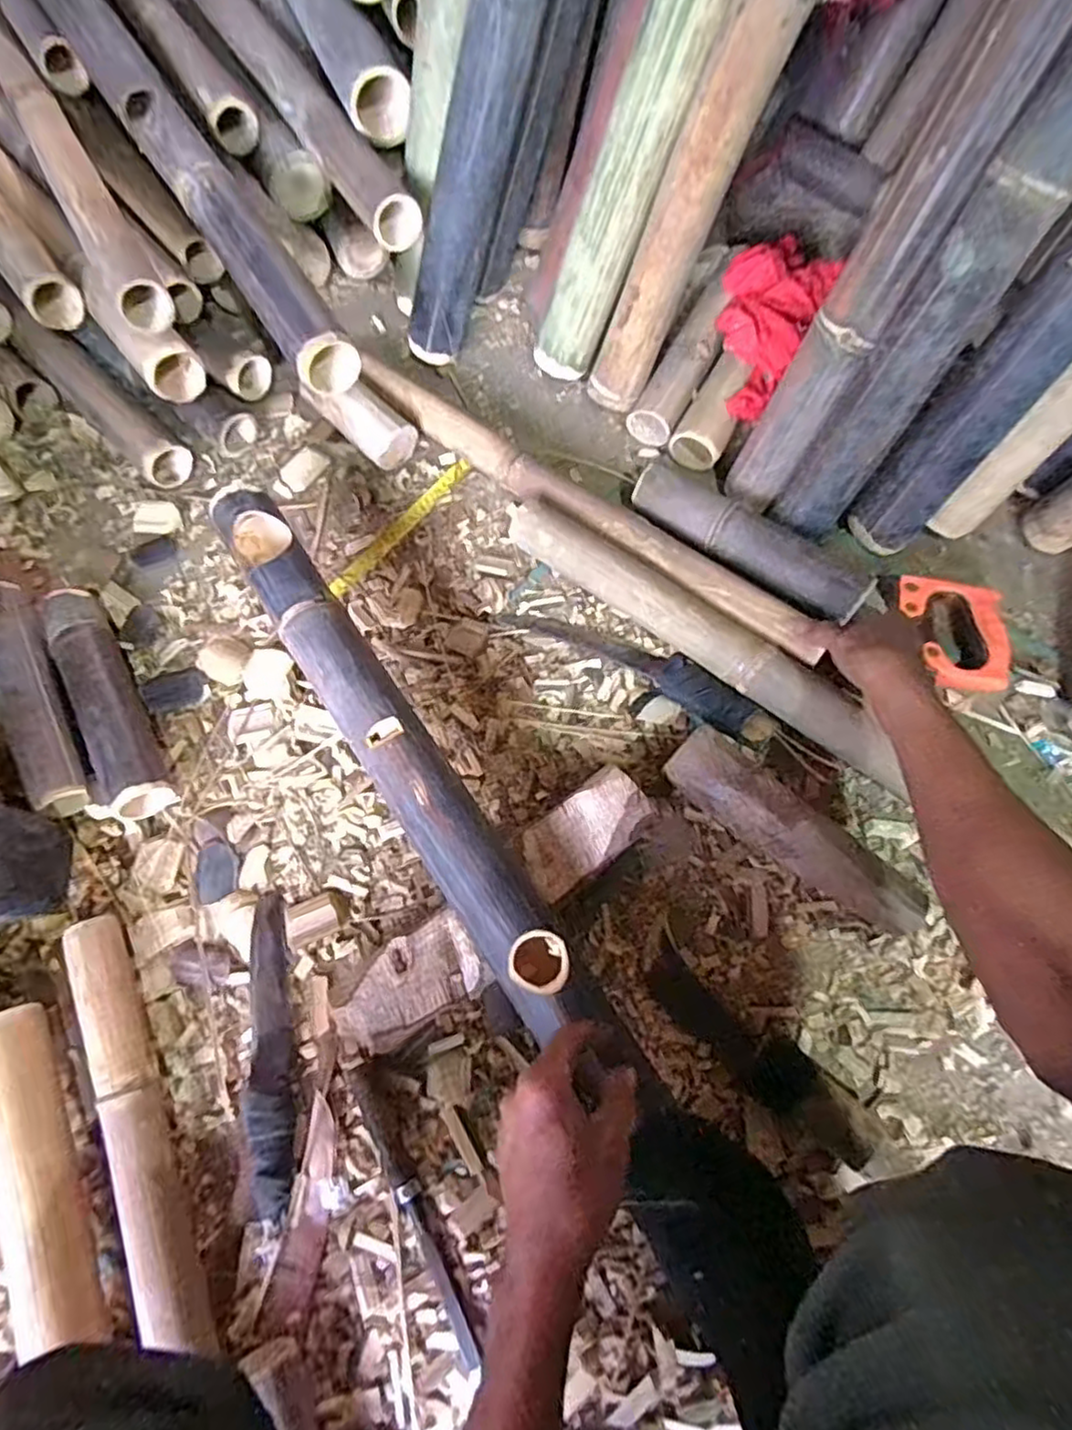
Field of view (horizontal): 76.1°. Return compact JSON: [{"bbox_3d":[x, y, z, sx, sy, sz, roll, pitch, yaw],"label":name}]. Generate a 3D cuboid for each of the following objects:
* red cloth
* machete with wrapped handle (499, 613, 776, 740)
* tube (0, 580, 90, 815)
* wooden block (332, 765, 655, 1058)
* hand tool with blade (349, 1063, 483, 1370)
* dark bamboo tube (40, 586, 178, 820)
[{"bbox_3d":[0.255,-0.449,0.782,0.123,0.063,0.218,28,74,11],"label":"red cloth"},{"bbox_3d":[0.104,-0.053,0.717,0.306,0.039,0.059,30,74,11],"label":"machete with wrapped handle"},{"bbox_3d":[-0.523,-0.021,0.717,0.057,0.055,0.257,-27,72,-8],"label":"tube"},{"bbox_3d":[-0.034,0.180,0.623,0.331,0.061,0.076,-38,74,-11],"label":"wooden block"},{"bbox_3d":[-0.101,0.406,0.565,0.024,0.022,0.231,-28,72,-8],"label":"hand tool with blade"},{"bbox_3d":[-0.448,-0.020,0.709,0.055,0.066,0.281,-30,73,-9],"label":"dark bamboo tube"}]

